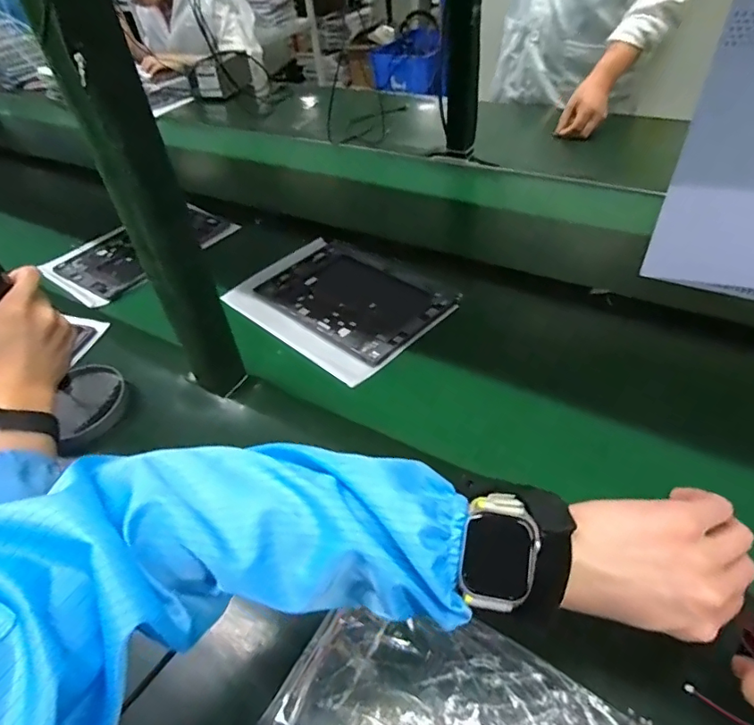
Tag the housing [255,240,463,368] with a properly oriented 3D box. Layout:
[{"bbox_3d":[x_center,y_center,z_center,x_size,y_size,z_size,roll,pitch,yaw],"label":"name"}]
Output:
[{"bbox_3d":[-0.034,-0.095,0.733,0.258,0.012,0.171,31,55,33],"label":"housing"}]

